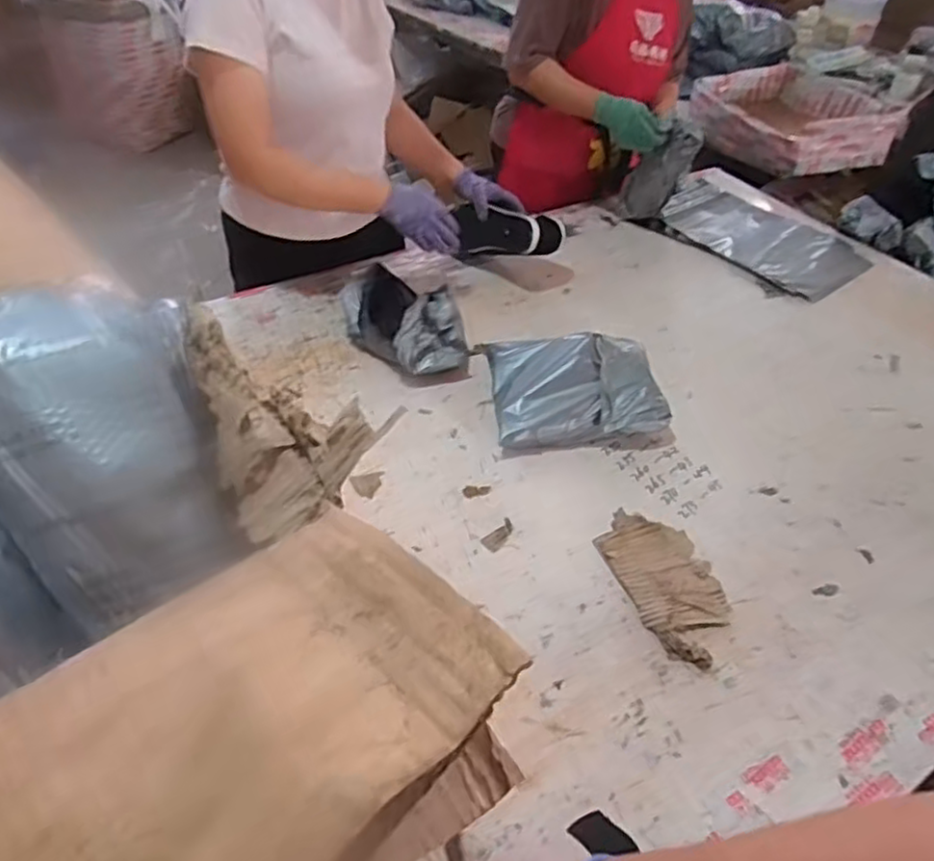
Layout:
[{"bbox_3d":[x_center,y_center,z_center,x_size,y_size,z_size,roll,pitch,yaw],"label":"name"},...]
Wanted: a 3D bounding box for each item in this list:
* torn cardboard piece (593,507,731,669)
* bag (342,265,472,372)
[{"bbox_3d":[0.258,0.188,0.897,0.123,0.020,0.228,-10,46,-16],"label":"torn cardboard piece"},{"bbox_3d":[-0.108,-0.186,1.195,0.137,0.106,0.250,-28,52,-30],"label":"bag"}]

